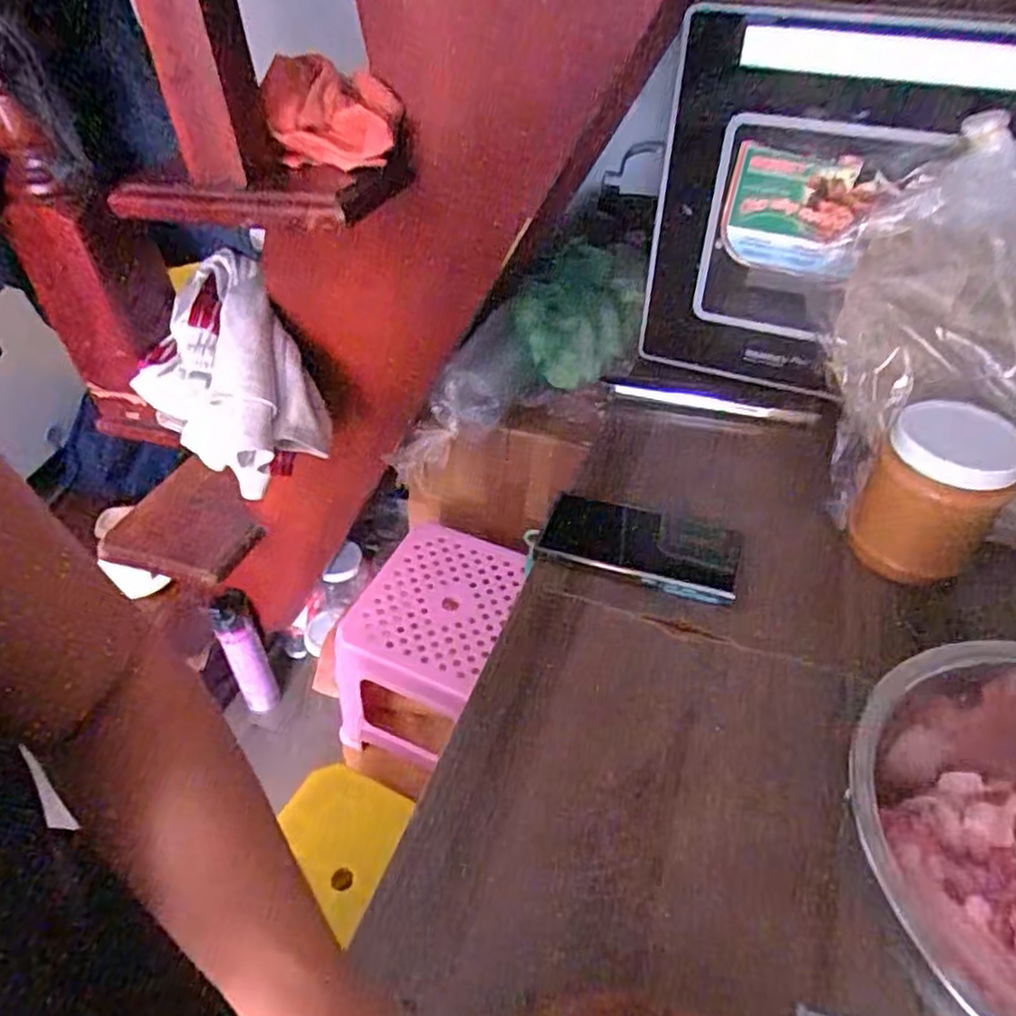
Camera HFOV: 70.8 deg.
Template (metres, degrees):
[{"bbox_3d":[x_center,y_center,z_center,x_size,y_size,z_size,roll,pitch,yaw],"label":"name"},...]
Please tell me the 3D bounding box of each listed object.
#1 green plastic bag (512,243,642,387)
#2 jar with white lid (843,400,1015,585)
[{"bbox_3d":[0.098,-0.252,0.922,0.145,0.153,0.110,25,47,25],"label":"green plastic bag"},{"bbox_3d":[0.335,-0.012,0.566,0.089,0.121,0.088,0,42,0],"label":"jar with white lid"}]

